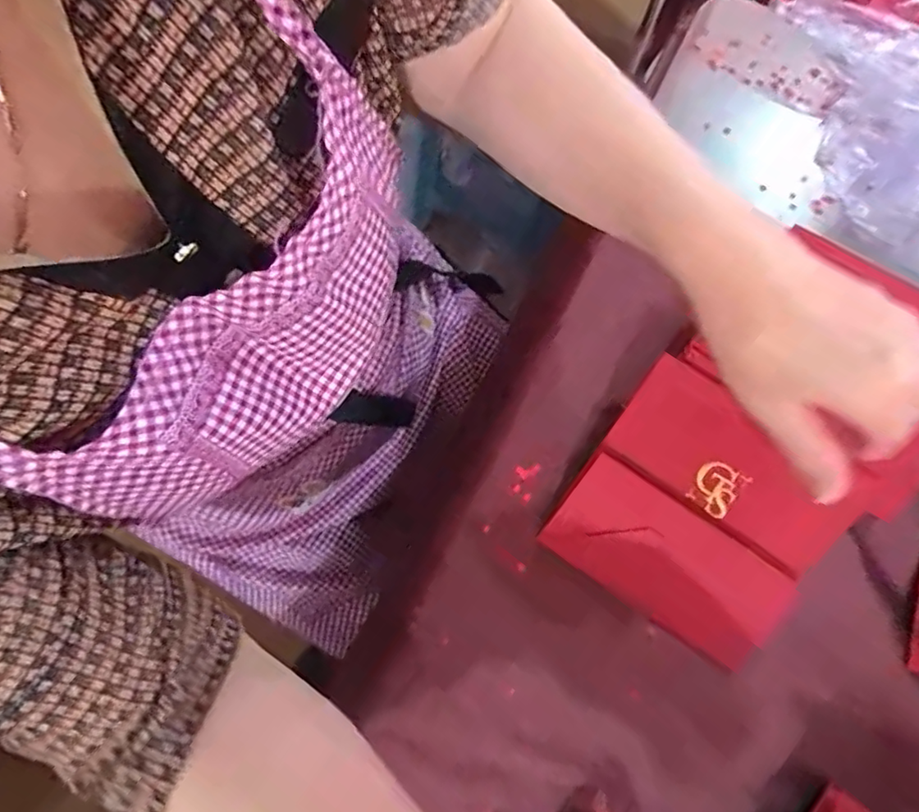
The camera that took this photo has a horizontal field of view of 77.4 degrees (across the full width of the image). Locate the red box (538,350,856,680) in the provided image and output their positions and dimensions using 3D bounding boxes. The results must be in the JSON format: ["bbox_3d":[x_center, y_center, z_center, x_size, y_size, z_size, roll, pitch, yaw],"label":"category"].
[{"bbox_3d":[0.140,0.064,0.341,0.132,0.016,0.134,36,94,13],"label":"red box"}]

